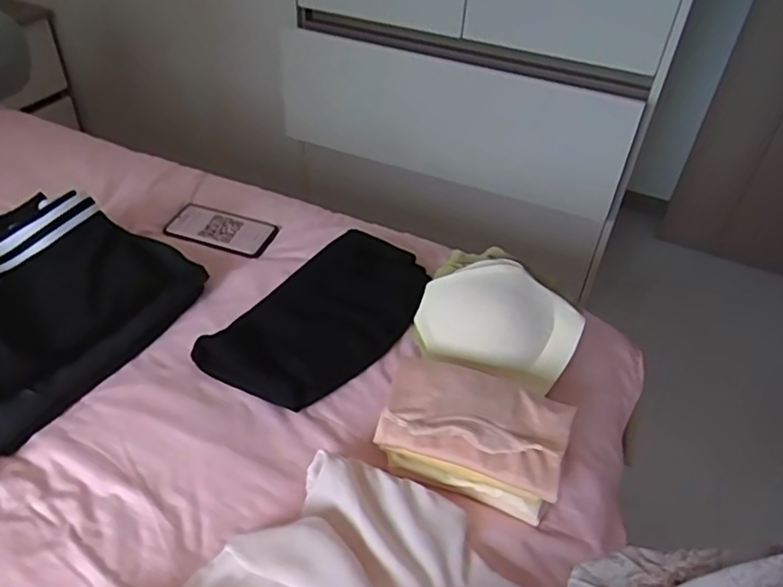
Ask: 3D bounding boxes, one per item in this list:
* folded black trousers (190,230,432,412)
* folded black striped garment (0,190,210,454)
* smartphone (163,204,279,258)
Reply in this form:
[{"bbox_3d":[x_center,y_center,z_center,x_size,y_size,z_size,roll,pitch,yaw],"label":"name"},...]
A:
[{"bbox_3d":[-0.084,0.024,0.779,0.166,0.062,0.299,30,48,27],"label":"folded black trousers"},{"bbox_3d":[-0.437,-0.002,0.732,0.259,0.120,0.327,24,45,21],"label":"folded black striped garment"},{"bbox_3d":[-0.264,-0.100,0.957,0.164,0.016,0.083,15,43,12],"label":"smartphone"}]

